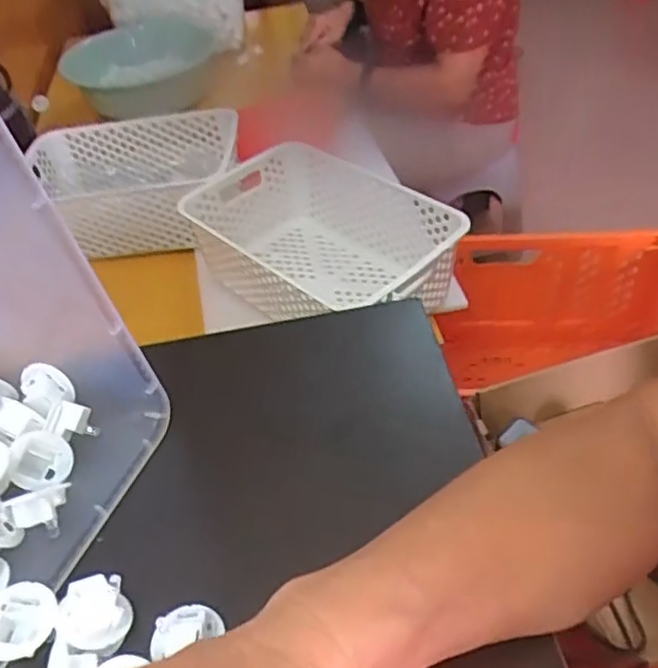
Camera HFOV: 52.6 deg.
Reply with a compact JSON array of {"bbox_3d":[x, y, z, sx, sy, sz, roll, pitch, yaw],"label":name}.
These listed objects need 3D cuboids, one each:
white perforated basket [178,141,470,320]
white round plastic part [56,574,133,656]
[{"bbox_3d":[-0.018,-0.105,0.810,0.202,0.118,0.325,-35,51,-26],"label":"white perforated basket"},{"bbox_3d":[-0.105,0.126,0.300,0.027,0.020,0.030,6,46,13],"label":"white round plastic part"}]

